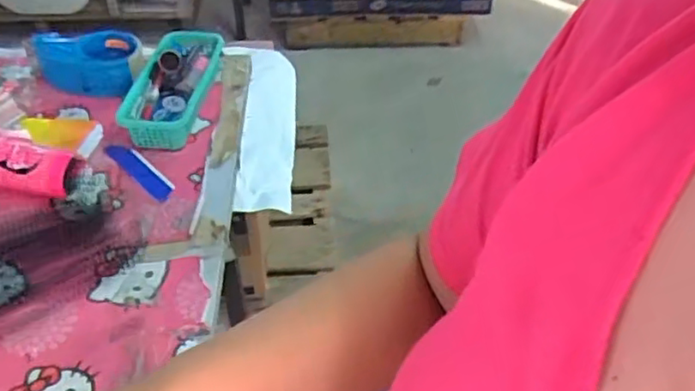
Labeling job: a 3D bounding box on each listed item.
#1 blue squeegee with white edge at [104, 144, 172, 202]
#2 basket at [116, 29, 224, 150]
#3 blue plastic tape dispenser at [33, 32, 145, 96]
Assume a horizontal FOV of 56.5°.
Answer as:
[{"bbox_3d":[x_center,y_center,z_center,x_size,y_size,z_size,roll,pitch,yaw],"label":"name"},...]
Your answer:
[{"bbox_3d":[-0.254,-0.033,0.791,0.032,0.006,0.128,-32,51,-30],"label":"blue squeegee with white edge"},{"bbox_3d":[-0.236,-0.149,0.885,0.089,0.054,0.231,5,42,5],"label":"basket"},{"bbox_3d":[-0.367,-0.184,0.920,0.147,0.071,0.093,-6,42,-7],"label":"blue plastic tape dispenser"}]

